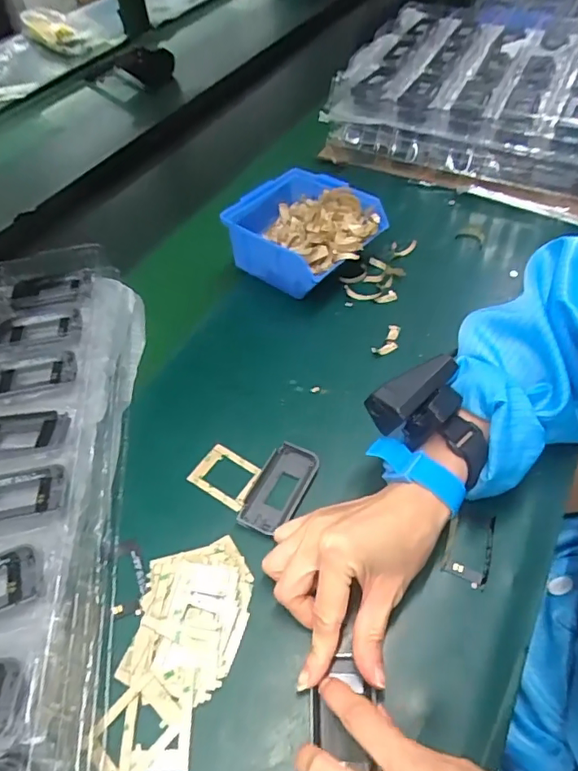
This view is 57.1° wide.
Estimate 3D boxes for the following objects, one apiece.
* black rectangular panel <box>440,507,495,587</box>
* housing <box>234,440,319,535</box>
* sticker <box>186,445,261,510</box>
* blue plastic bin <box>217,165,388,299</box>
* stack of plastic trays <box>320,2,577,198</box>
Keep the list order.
[{"bbox_3d":[0.128,0.111,0.376,0.031,0.004,0.053,14,54,16],"label":"black rectangular panel"},{"bbox_3d":[-0.008,0.078,0.408,0.040,0.007,0.075,20,55,20],"label":"housing"},{"bbox_3d":[-0.050,0.072,0.425,0.058,0.007,0.039,25,57,24],"label":"sticker"},{"bbox_3d":[0.013,-0.163,0.571,0.129,0.065,0.151,-39,58,-24],"label":"blue plastic bin"},{"bbox_3d":[0.346,-0.379,0.701,0.510,0.095,0.340,19,55,19],"label":"stack of plastic trays"}]

